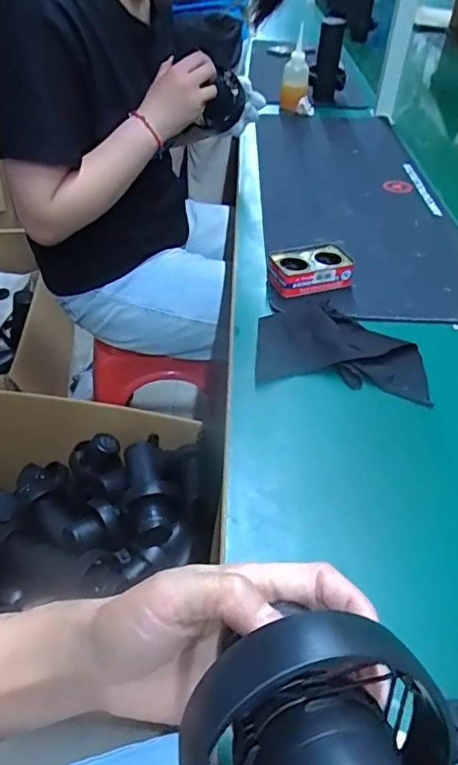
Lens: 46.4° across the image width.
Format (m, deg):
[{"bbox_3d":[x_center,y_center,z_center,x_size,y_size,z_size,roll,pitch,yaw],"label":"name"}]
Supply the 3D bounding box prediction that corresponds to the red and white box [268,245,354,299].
[{"bbox_3d":[0.103,-0.141,0.670,0.097,0.032,0.062,-9,43,-13],"label":"red and white box"}]

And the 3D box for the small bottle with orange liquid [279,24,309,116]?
[{"bbox_3d":[0.150,-0.689,1.196,0.062,0.165,0.050,7,42,4],"label":"small bottle with orange liquid"}]

